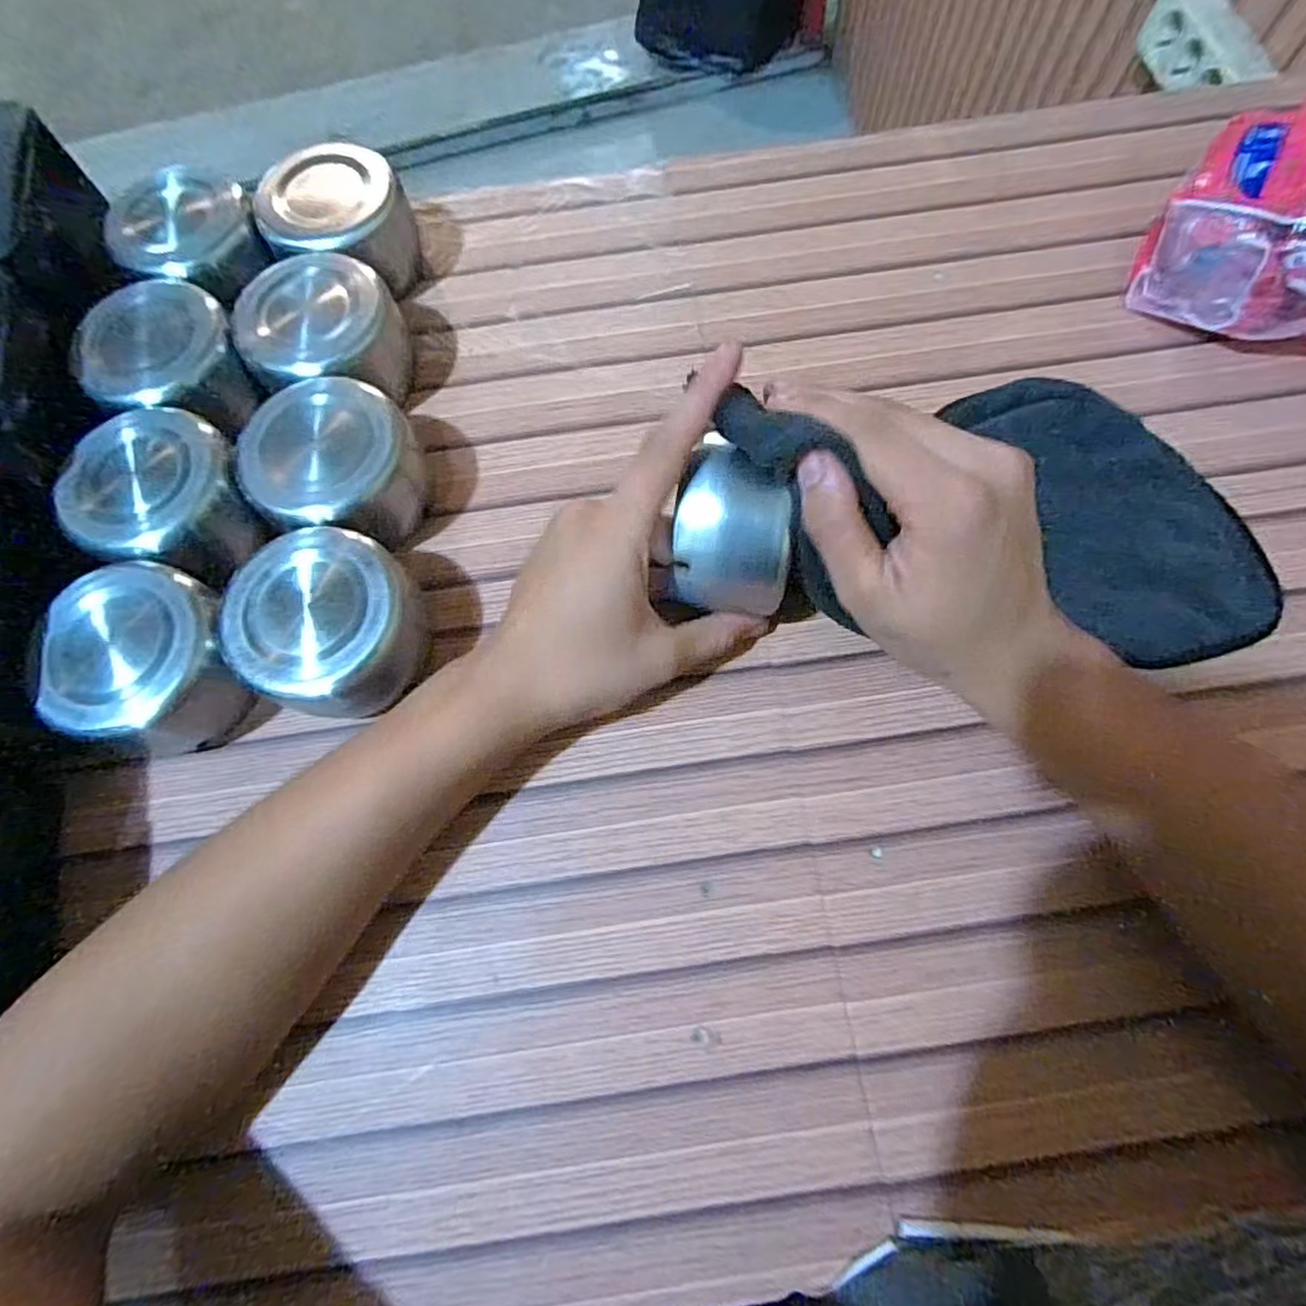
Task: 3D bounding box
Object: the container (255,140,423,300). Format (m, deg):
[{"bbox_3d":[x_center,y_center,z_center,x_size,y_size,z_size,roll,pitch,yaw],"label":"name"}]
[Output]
[{"bbox_3d":[-0.183,-0.255,0.394,0.072,0.056,0.077,-1,71,2],"label":"container"}]

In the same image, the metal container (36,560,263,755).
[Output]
[{"bbox_3d":[-0.229,0.004,0.304,0.072,0.058,0.080,32,75,12],"label":"metal container"}]

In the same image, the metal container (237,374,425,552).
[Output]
[{"bbox_3d":[-0.157,-0.092,0.335,0.075,0.060,0.067,4,71,3],"label":"metal container"}]

